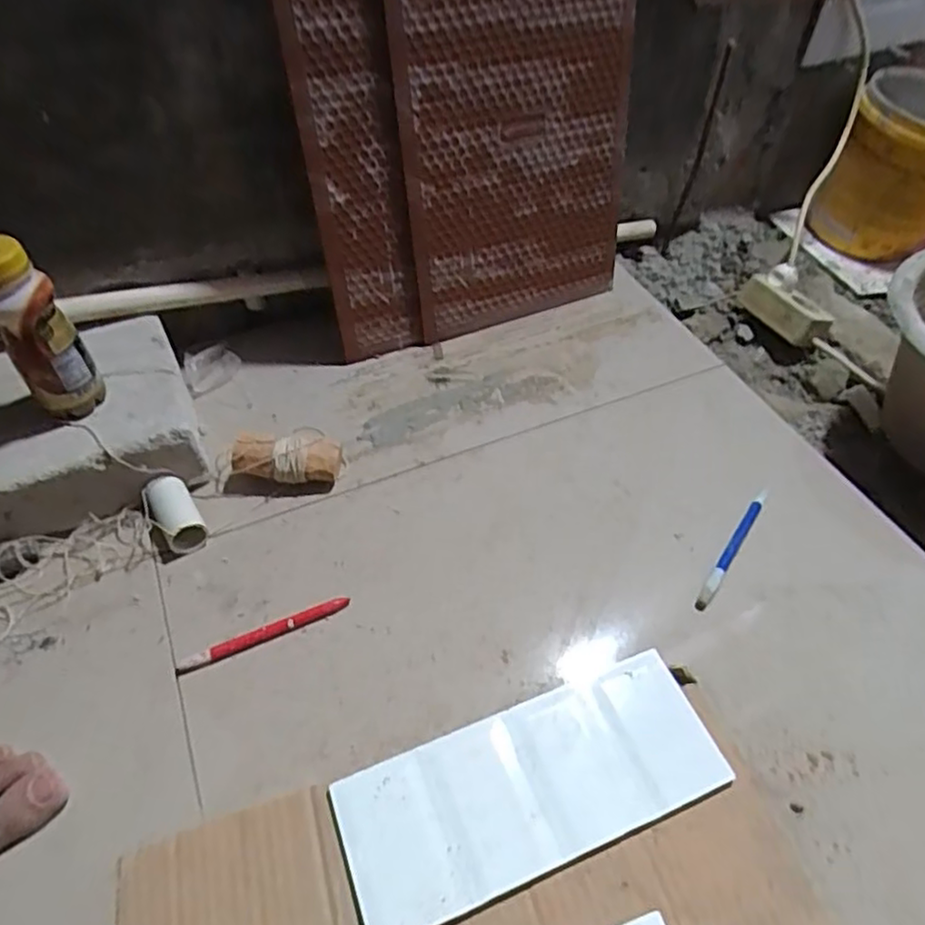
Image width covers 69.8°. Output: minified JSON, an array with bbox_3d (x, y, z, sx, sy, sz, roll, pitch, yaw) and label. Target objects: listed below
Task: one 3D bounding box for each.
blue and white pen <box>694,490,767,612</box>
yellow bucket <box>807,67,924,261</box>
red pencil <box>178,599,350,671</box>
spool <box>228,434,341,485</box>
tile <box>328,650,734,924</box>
[{"bbox_3d":[0.231,0.070,0.563,0.011,0.007,0.143,30,56,21],"label":"blue and white pen"},{"bbox_3d":[0.614,-0.405,0.921,0.181,0.181,0.194,27,55,19],"label":"yellow bucket"},{"bbox_3d":[-0.151,0.131,0.508,0.129,0.005,0.010,-18,54,-15],"label":"red pencil"},{"bbox_3d":[-0.157,-0.002,0.599,0.094,0.044,0.041,3,51,1],"label":"spool"},{"bbox_3d":[0.046,0.212,0.437,0.247,0.013,0.097,-18,53,-15],"label":"tile"}]

